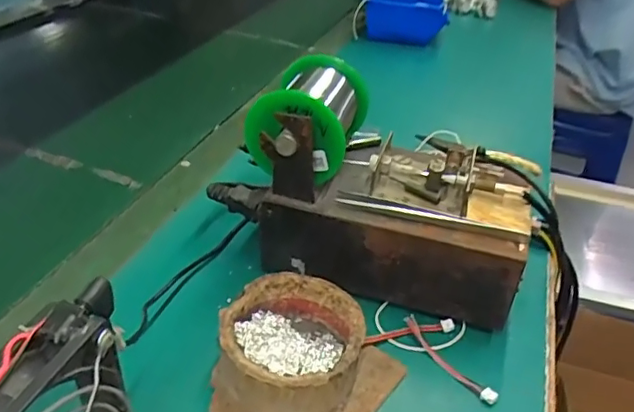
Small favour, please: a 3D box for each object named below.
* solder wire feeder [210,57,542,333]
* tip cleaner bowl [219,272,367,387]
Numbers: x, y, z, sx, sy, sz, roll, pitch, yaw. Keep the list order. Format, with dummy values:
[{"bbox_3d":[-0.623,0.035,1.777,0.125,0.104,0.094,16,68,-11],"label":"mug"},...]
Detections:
[{"bbox_3d":[0.044,-0.018,0.411,0.221,0.130,0.113,15,37,13],"label":"solder wire feeder"},{"bbox_3d":[-0.015,0.084,0.338,0.081,0.043,0.080,4,36,-3],"label":"tip cleaner bowl"}]

